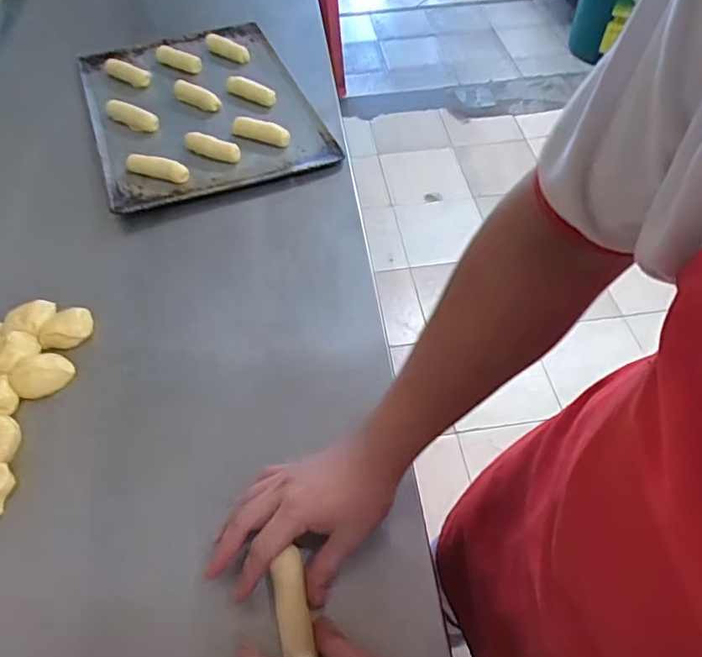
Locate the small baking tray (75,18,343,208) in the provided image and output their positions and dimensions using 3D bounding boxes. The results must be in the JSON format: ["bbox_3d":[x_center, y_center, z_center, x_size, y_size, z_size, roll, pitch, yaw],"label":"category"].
[{"bbox_3d":[-0.244,-0.365,0.865,0.319,0.022,0.441,-20,55,-12],"label":"small baking tray"}]

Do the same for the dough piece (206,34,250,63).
[{"bbox_3d":[-0.221,-0.495,0.966,0.100,0.020,0.027,31,61,23],"label":"dough piece"}]

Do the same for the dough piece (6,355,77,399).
[{"bbox_3d":[-0.328,0.044,0.578,0.059,0.027,0.046,-22,56,-13],"label":"dough piece"}]

